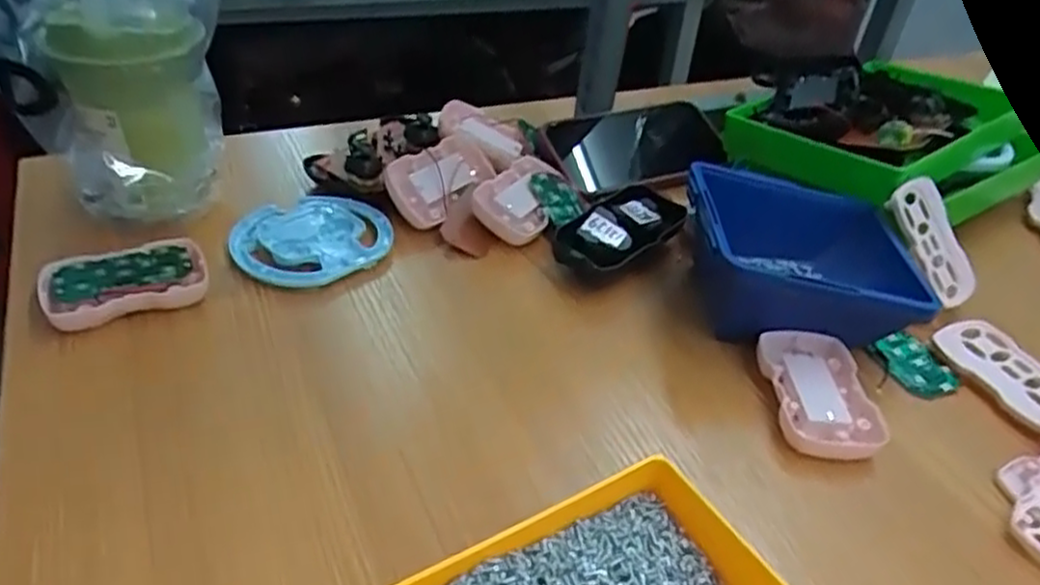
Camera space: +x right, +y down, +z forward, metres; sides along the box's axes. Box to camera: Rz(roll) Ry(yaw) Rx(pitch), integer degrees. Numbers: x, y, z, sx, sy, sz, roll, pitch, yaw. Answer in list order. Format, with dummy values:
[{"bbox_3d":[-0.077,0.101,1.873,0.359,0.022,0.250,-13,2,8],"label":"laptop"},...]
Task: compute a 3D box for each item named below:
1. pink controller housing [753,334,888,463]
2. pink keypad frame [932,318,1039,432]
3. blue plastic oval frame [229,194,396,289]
[{"bbox_3d":[0.172,0.057,0.429,0.054,0.015,0.089,3,38,-3],"label":"pink controller housing"},{"bbox_3d":[0.304,0.049,0.456,0.053,0.009,0.086,-13,41,-22],"label":"pink keypad frame"},{"bbox_3d":[-0.140,-0.036,0.505,0.083,0.027,0.099,30,43,28],"label":"blue plastic oval frame"}]

